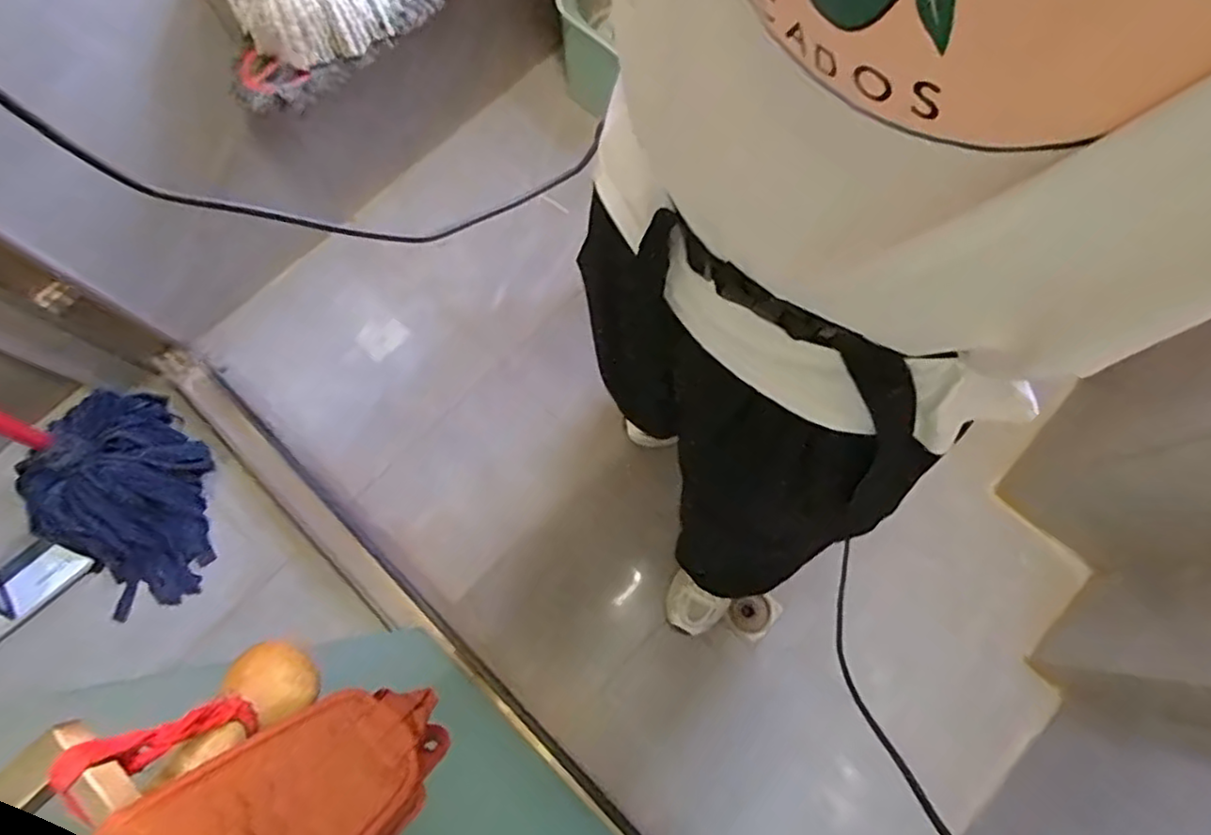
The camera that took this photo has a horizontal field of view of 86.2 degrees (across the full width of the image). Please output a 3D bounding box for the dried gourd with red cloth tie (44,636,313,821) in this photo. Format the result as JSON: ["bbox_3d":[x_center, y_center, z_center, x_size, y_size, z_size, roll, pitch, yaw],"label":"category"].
[{"bbox_3d":[-0.230,0.175,0.374,0.053,0.163,0.068,3,76,0],"label":"dried gourd with red cloth tie"}]

